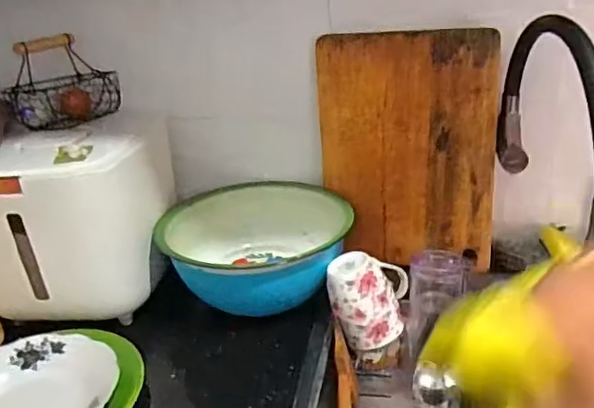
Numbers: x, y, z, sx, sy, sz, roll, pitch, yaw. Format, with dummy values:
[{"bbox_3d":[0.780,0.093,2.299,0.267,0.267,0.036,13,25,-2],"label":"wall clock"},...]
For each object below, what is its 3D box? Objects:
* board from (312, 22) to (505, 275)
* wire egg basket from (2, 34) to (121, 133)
[{"bbox_3d":[0.155,-0.073,0.843,0.242,0.332,0.020,4,21,20],"label":"board"},{"bbox_3d":[-0.340,-0.176,0.851,0.135,0.119,0.085,-25,31,-35],"label":"wire egg basket"}]

